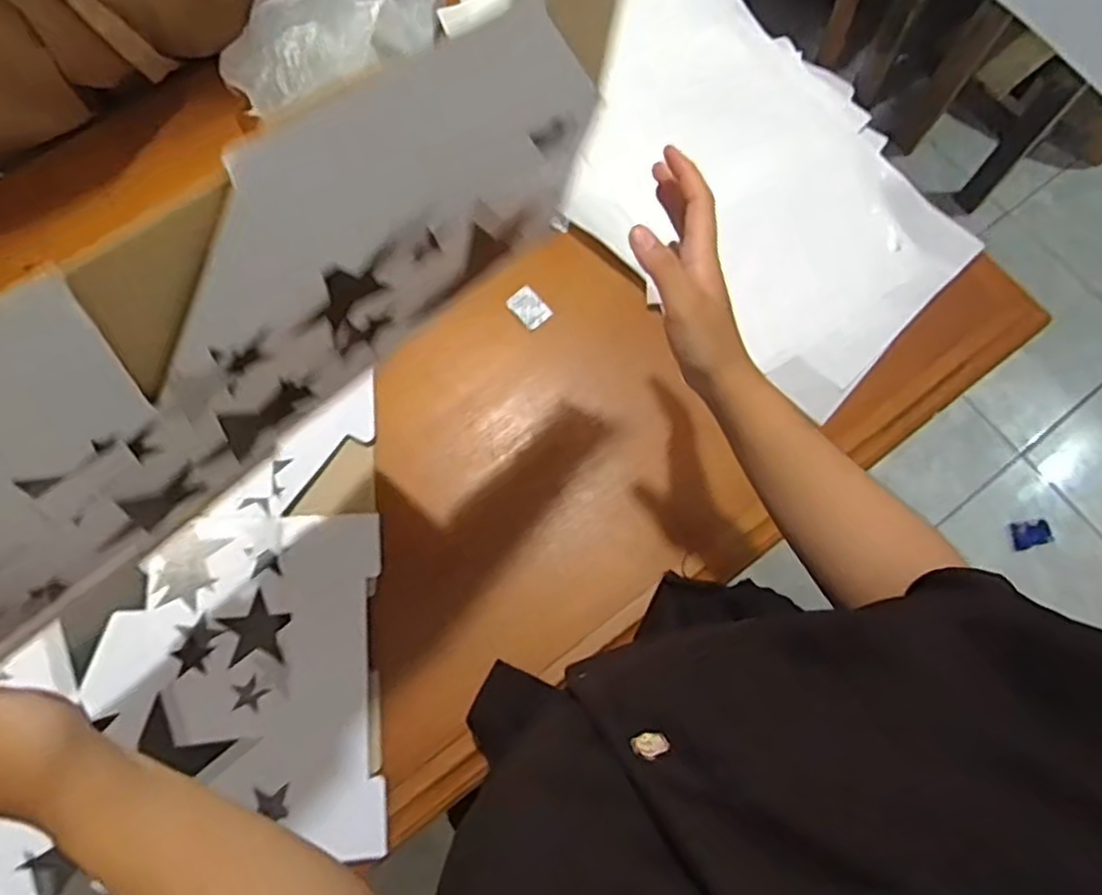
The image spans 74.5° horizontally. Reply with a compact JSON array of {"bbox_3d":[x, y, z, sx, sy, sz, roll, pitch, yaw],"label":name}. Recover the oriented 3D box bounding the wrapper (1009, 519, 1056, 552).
[{"bbox_3d":[0.925,0.167,1.390,0.077,0.018,0.054,-4,72,-1],"label":"wrapper"}]

